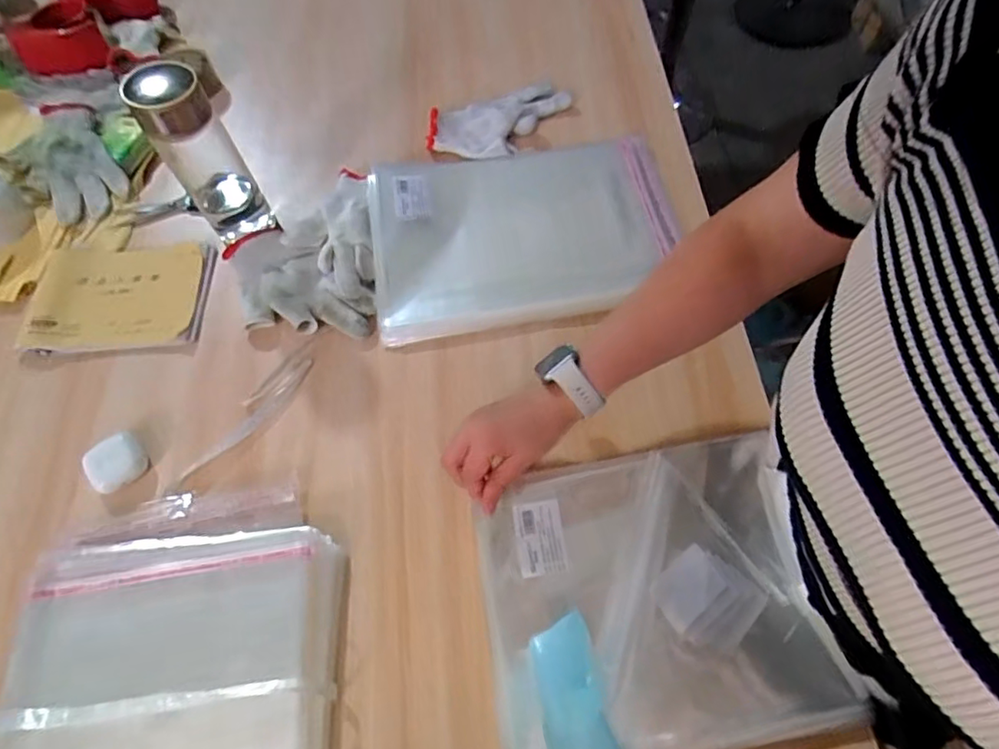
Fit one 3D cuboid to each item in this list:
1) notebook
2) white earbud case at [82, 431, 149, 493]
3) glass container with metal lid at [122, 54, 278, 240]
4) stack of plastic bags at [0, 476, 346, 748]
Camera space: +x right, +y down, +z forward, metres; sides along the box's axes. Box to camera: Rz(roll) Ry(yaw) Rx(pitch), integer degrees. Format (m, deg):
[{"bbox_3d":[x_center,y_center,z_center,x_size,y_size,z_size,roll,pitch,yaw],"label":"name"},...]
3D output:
[{"bbox_3d":[-0.413,-0.090,0.620,0.180,0.016,0.134,-4,64,0],"label":"notebook"},{"bbox_3d":[-0.358,0.081,0.525,0.043,0.020,0.049,41,72,20],"label":"white earbud case"},{"bbox_3d":[-0.297,-0.213,0.580,0.068,0.194,0.058,-31,67,-12],"label":"glass container with metal lid"},{"bbox_3d":[-0.249,0.268,0.419,0.246,0.037,0.366,-5,64,0],"label":"stack of plastic bags"}]

